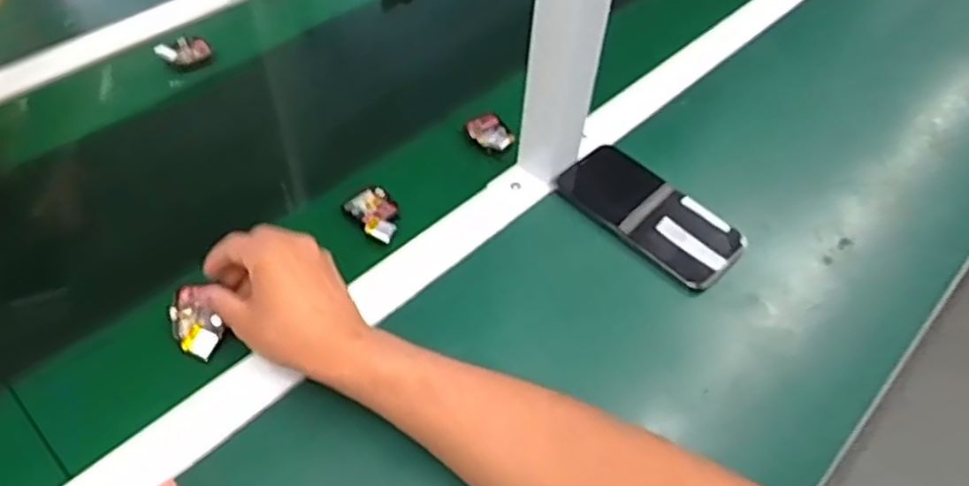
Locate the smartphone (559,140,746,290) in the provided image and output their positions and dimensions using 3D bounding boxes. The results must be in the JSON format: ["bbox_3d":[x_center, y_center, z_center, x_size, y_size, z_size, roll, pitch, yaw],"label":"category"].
[{"bbox_3d":[0.142,-0.026,0.606,0.160,0.016,0.084,36,58,22],"label":"smartphone"}]

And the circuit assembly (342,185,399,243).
[{"bbox_3d":[-0.091,-0.024,0.587,0.038,0.015,0.069,-24,57,-21],"label":"circuit assembly"}]

